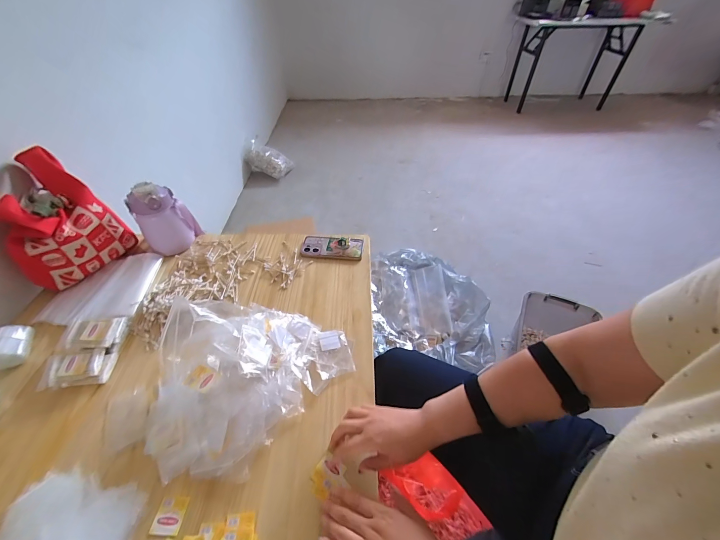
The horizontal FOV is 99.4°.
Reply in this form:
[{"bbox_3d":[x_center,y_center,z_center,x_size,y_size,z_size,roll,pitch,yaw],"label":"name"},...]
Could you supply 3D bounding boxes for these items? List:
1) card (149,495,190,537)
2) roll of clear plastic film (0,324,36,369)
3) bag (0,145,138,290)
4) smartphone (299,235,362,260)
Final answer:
[{"bbox_3d":[-0.263,0.340,0.425,0.038,0.004,0.043,6,41,-1],"label":"card"},{"bbox_3d":[-0.662,0.143,0.574,0.062,0.041,0.075,-17,48,-18],"label":"roll of clear plastic film"},{"bbox_3d":[-0.685,-0.109,0.687,0.176,0.216,0.209,22,48,19],"label":"bag"},{"bbox_3d":[-0.073,-0.060,0.796,0.158,0.014,0.078,0,52,4],"label":"smartphone"}]

